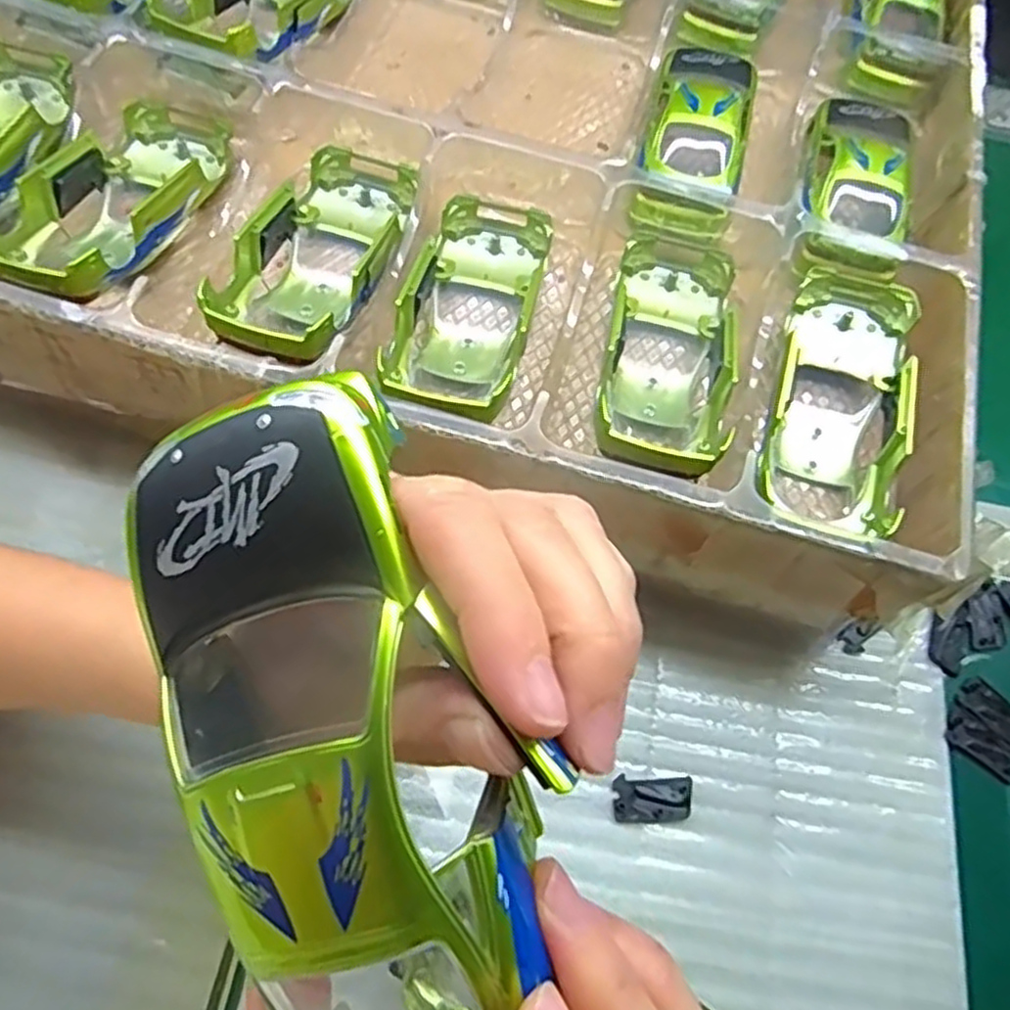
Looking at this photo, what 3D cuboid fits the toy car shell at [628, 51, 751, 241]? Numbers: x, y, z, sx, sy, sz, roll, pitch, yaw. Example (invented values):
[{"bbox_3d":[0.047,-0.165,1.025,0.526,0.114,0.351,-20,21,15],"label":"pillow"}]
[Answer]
[{"bbox_3d":[0.098,-0.192,0.378,0.049,0.032,0.120,15,65,1],"label":"toy car shell"}]

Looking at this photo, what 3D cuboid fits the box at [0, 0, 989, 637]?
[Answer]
[{"bbox_3d":[-0.083,-0.249,0.389,0.642,0.093,0.470,18,65,2],"label":"box"}]

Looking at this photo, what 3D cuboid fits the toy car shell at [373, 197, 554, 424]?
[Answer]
[{"bbox_3d":[-0.017,-0.094,0.331,0.058,0.029,0.106,14,65,1],"label":"toy car shell"}]

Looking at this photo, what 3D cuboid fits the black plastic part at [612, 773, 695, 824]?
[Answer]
[{"bbox_3d":[0.063,0.124,0.312,0.033,0.004,0.018,5,66,-4],"label":"black plastic part"}]

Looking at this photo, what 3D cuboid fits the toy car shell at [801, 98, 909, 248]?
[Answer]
[{"bbox_3d":[0.176,-0.168,0.370,0.048,0.026,0.110,20,66,3],"label":"toy car shell"}]

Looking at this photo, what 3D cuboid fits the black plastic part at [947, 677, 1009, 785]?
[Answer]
[{"bbox_3d":[0.220,0.101,0.339,0.033,0.004,0.036,37,68,11],"label":"black plastic part"}]

